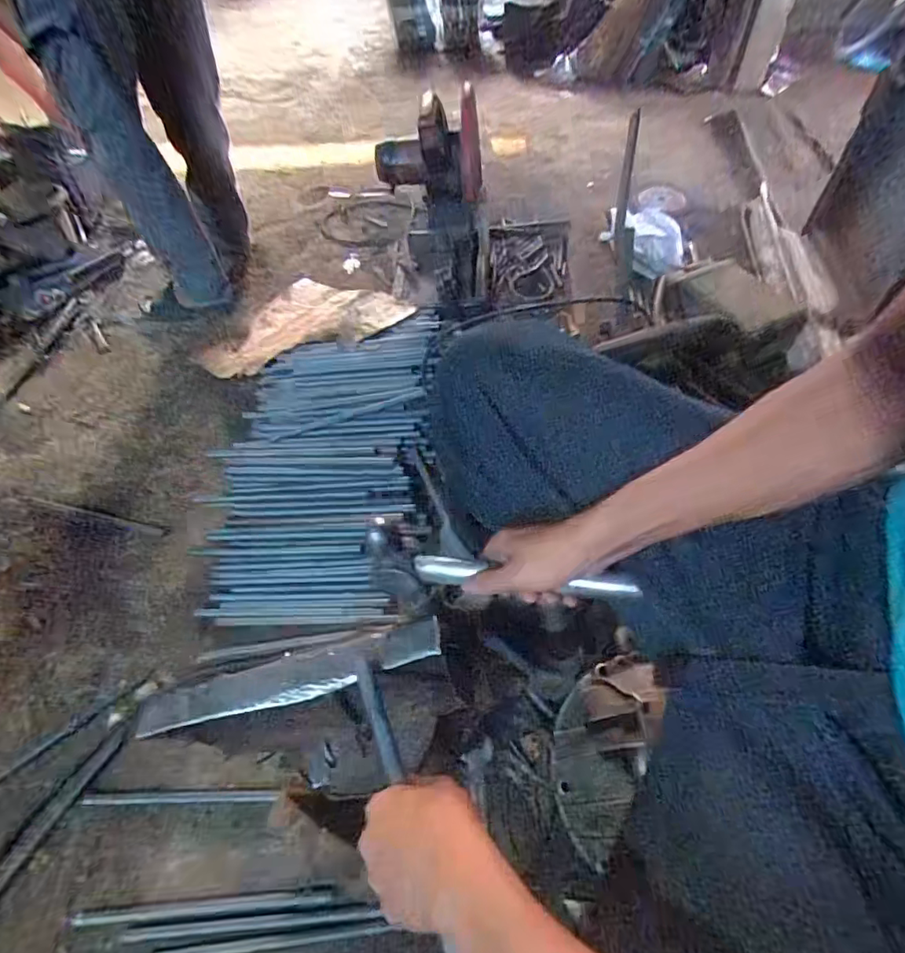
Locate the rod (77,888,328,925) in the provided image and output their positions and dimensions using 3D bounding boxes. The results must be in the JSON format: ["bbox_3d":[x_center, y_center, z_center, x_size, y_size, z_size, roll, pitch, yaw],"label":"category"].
[{"bbox_3d":[-0.324,0.559,0.670,0.337,0.006,0.014,-6,53,1],"label":"rod"}]

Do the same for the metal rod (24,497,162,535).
[{"bbox_3d":[-0.757,0.079,1.090,0.363,0.011,0.020,12,55,14],"label":"metal rod"}]

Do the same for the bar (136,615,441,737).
[{"bbox_3d":[-0.159,0.197,0.509,0.300,0.009,0.045,-16,49,0],"label":"bar"}]

